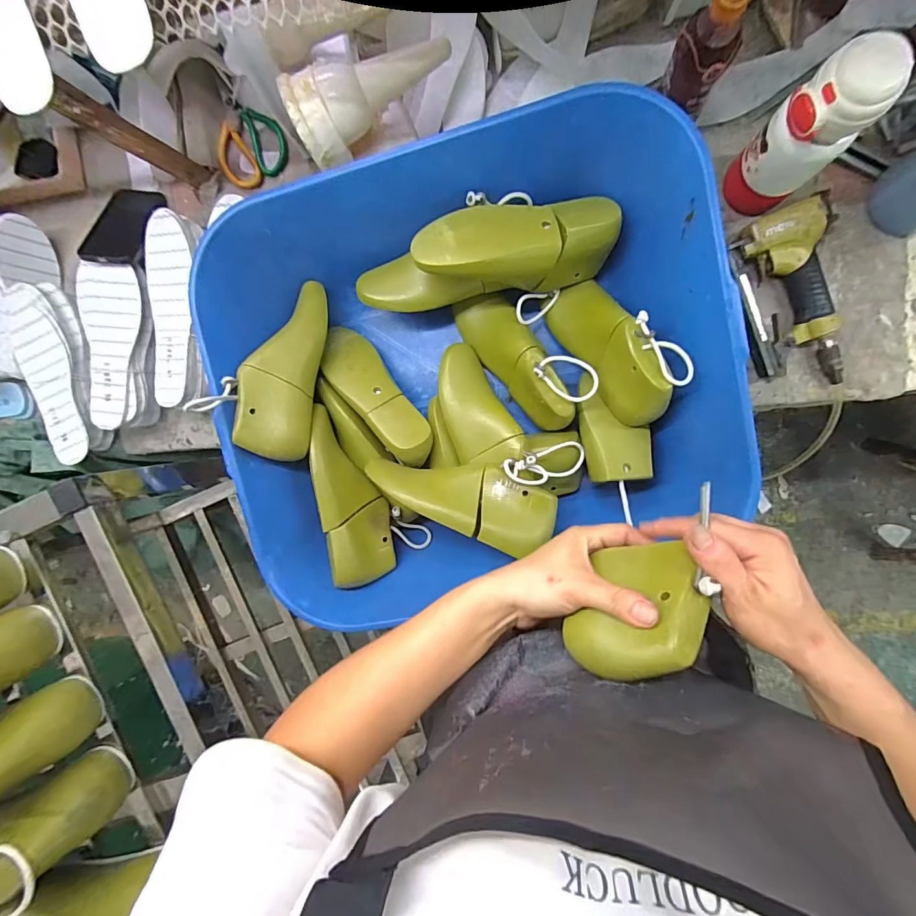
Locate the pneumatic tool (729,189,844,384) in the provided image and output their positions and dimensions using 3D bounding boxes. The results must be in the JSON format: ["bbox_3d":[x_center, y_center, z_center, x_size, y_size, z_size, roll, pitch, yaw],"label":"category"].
[{"bbox_3d":[0.427,-0.206,0.560,0.116,0.041,0.228,-11,94,8],"label":"pneumatic tool"}]

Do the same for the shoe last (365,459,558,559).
[{"bbox_3d":[0.005,0.039,0.544,0.233,0.073,0.084,24,98,4],"label":"shoe last"}]

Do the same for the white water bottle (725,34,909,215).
[{"bbox_3d":[0.371,-0.344,0.470,0.068,0.192,0.078,-40,90,9],"label":"white water bottle"}]

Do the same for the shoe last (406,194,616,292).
[{"bbox_3d":[0.073,-0.255,0.515,0.245,0.073,0.088,-7,95,-11],"label":"shoe last"}]

